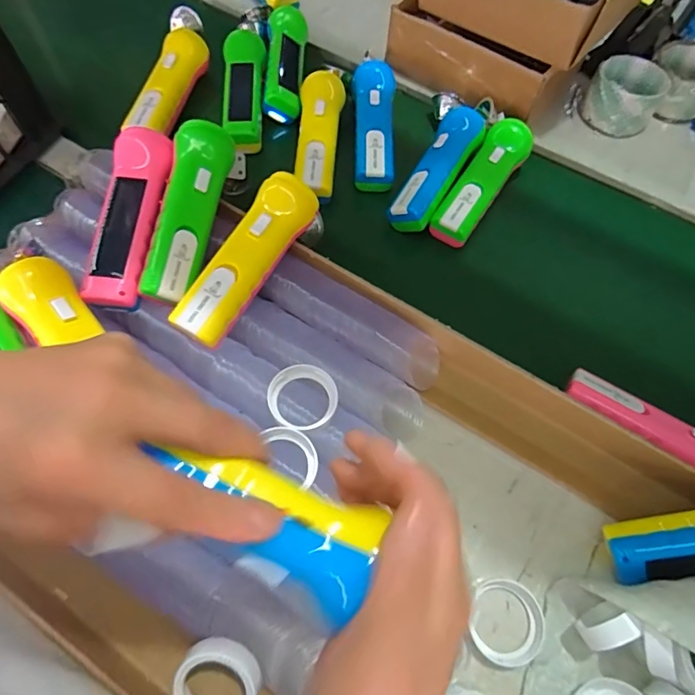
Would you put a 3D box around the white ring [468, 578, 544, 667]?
[{"bbox_3d":[0.112,0.195,0.339,0.052,0.012,0.052,1,65,-2],"label":"white ring"}]

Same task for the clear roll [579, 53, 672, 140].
[{"bbox_3d":[0.335,-0.304,0.580,0.079,0.051,0.087,31,68,12],"label":"clear roll"}]

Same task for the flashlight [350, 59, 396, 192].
[{"bbox_3d":[0.029,-0.255,0.542,0.049,0.041,0.162,3,65,-1],"label":"flashlight"}]

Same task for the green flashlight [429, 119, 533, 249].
[{"bbox_3d":[0.146,-0.178,0.512,0.043,0.039,0.166,32,68,12],"label":"green flashlight"}]

